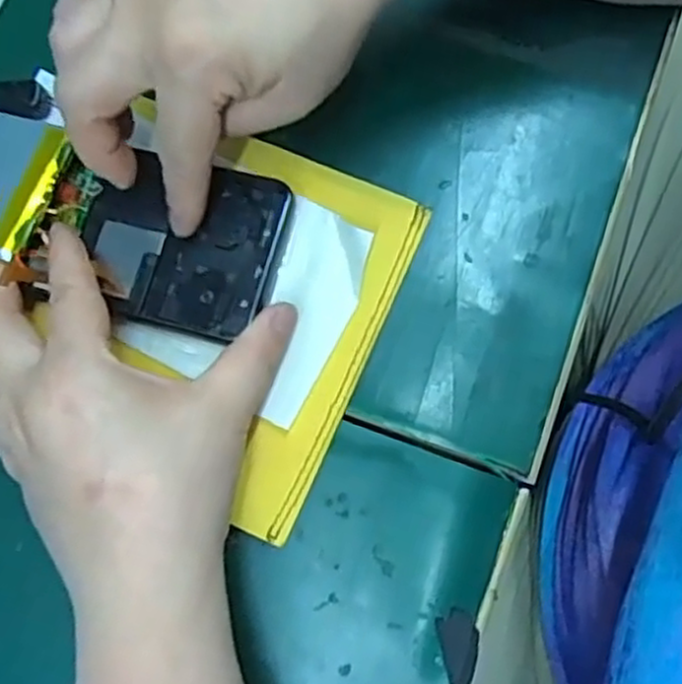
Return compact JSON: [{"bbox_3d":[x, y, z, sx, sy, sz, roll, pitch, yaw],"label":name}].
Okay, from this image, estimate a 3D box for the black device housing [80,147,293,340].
[{"bbox_3d":[-0.069,-0.041,0.314,0.082,0.012,0.069,15,78,3],"label":"black device housing"}]

